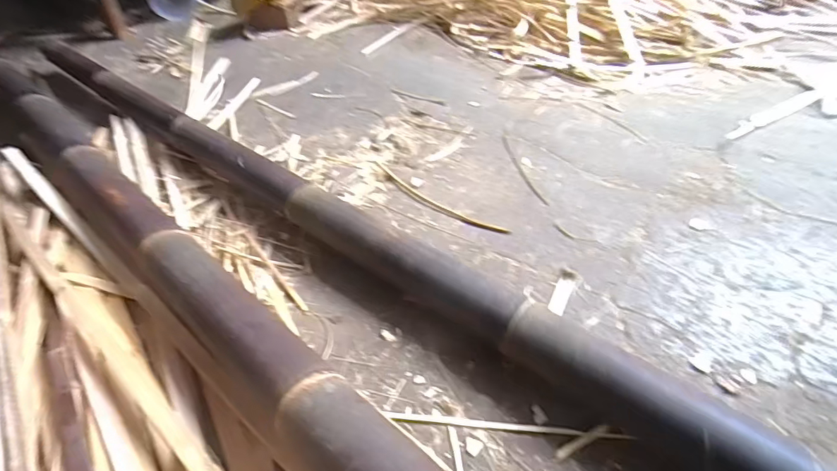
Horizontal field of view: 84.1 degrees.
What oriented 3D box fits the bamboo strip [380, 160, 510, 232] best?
[{"bbox_3d":[0.027,-0.082,1.008,0.389,0.004,0.043,32,55,33],"label":"bamboo strip"}]

